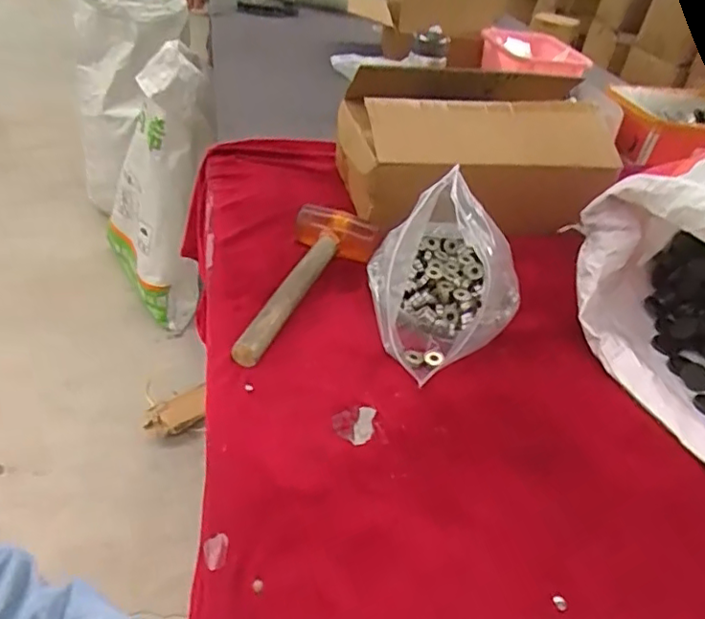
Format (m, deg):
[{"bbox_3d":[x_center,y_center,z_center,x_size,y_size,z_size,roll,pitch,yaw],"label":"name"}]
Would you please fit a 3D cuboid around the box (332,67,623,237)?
[{"bbox_3d":[0.168,-0.233,0.866,0.347,0.147,0.227,0,37,-12],"label":"box"}]

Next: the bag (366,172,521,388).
[{"bbox_3d":[0.107,-0.054,0.661,0.172,0.156,0.199,-7,39,-21],"label":"bag"}]

